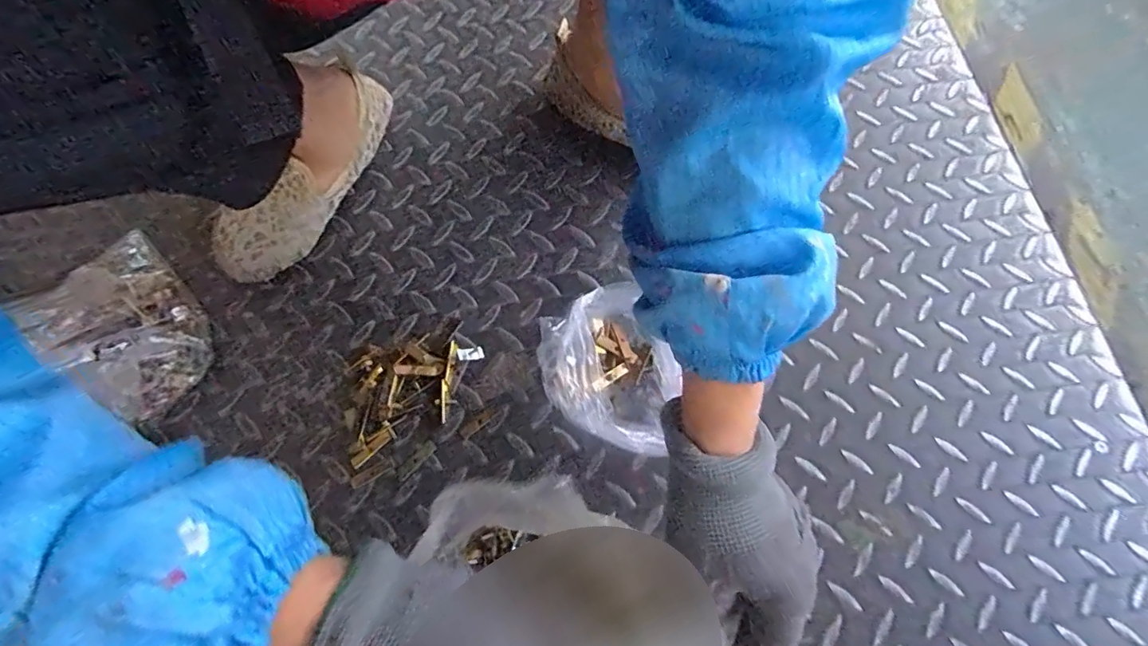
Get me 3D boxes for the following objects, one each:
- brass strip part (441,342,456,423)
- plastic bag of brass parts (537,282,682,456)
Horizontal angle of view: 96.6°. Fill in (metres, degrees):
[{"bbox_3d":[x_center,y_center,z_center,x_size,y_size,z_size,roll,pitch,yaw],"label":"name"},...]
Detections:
[{"bbox_3d":[-0.113,0.051,0.453,0.008,0.004,0.071,3,71,3],"label":"brass strip part"},{"bbox_3d":[0.029,0.039,0.425,0.106,0.063,0.142,-23,72,-6],"label":"plastic bag of brass parts"}]

